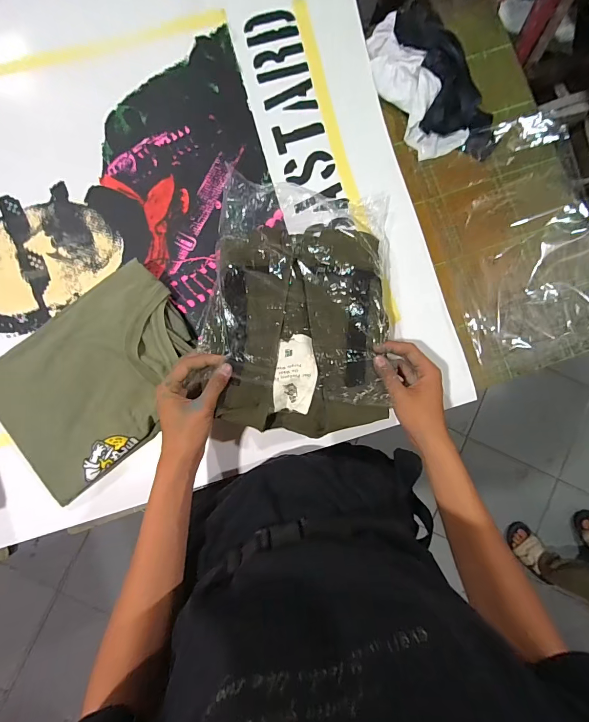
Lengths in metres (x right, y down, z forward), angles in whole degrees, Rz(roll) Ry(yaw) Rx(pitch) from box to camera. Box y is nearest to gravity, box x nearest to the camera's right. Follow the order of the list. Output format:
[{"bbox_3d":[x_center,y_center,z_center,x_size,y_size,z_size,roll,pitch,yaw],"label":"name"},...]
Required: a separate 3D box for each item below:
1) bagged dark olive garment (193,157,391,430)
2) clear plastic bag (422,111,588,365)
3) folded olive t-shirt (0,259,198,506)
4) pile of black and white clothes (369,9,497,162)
[{"bbox_3d":[0.006,-0.087,0.494,0.236,0.036,0.351,5,72,-1],"label":"bagged dark olive garment"},{"bbox_3d":[0.348,-0.186,0.545,0.241,0.028,0.354,-13,87,-4],"label":"clear plastic bag"},{"bbox_3d":[-0.276,0.023,0.510,0.289,0.036,0.217,-40,87,-4],"label":"folded olive t-shirt"},{"bbox_3d":[0.212,-0.416,0.538,0.134,0.050,0.248,-31,87,-3],"label":"pile of black and white clothes"}]

